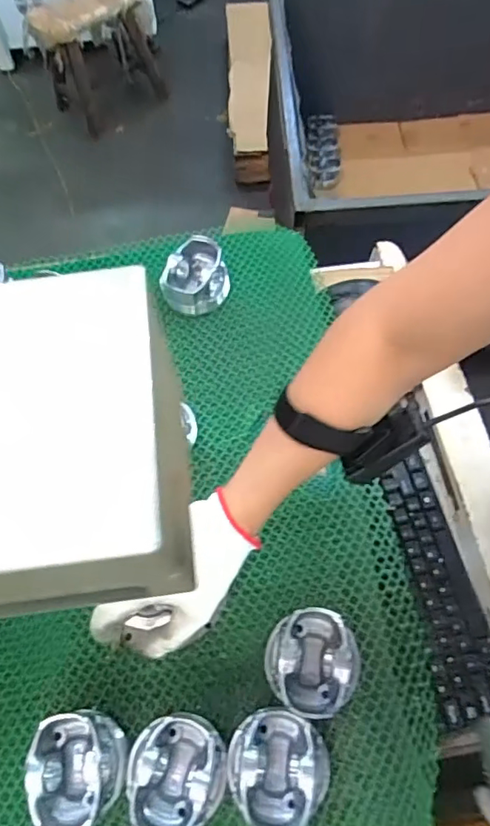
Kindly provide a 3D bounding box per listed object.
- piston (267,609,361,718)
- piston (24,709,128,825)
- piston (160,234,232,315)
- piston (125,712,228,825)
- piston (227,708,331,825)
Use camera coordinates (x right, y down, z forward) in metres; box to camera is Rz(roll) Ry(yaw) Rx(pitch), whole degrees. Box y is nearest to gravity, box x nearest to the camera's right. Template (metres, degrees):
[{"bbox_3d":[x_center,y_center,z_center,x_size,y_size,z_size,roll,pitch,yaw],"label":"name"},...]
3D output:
[{"bbox_3d":[0.059,0.213,0.466,0.078,0.045,0.080,-1,64,3],"label":"piston"},{"bbox_3d":[-0.136,0.295,0.447,0.070,0.049,0.083,-9,64,-1],"label":"piston"},{"bbox_3d":[-0.058,-0.165,0.663,0.068,0.053,0.087,15,66,10],"label":"piston"},{"bbox_3d":[-0.056,0.292,0.438,0.076,0.044,0.079,7,65,6],"label":"piston"},{"bbox_3d":[0.026,0.285,0.435,0.079,0.044,0.077,-1,64,3],"label":"piston"}]

